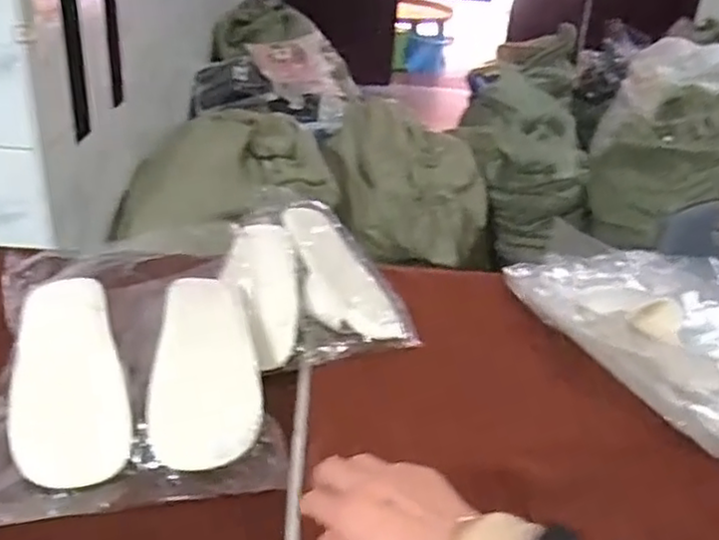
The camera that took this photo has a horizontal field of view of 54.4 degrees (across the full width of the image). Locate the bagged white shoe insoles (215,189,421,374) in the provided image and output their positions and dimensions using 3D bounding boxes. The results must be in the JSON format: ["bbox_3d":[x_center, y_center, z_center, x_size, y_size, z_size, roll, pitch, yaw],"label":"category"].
[{"bbox_3d":[-0.065,0.000,0.885,0.207,0.052,0.262,-8,57,-24],"label":"bagged white shoe insoles"}]

